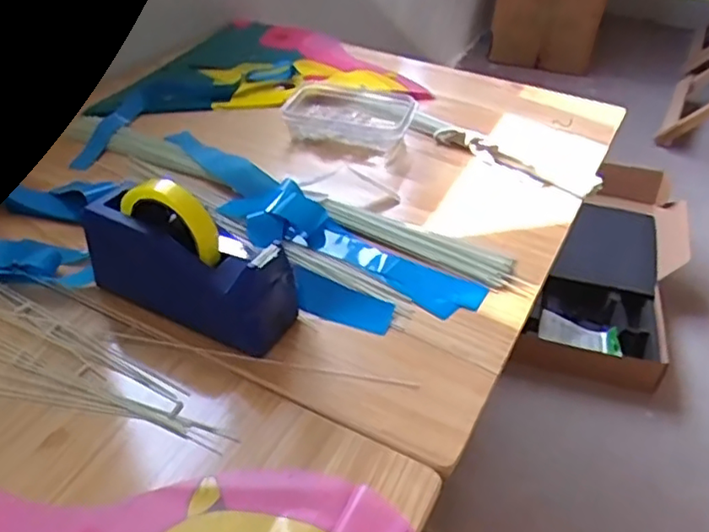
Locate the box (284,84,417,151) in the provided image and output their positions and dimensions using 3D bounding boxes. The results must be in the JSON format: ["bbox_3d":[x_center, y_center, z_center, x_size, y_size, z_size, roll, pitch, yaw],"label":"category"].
[{"bbox_3d":[-0.008,-0.220,0.927,0.188,0.045,0.139,11,40,10],"label":"box"}]

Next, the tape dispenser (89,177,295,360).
[{"bbox_3d":[-0.156,-0.008,0.587,0.205,0.127,0.065,18,42,18],"label":"tape dispenser"}]

